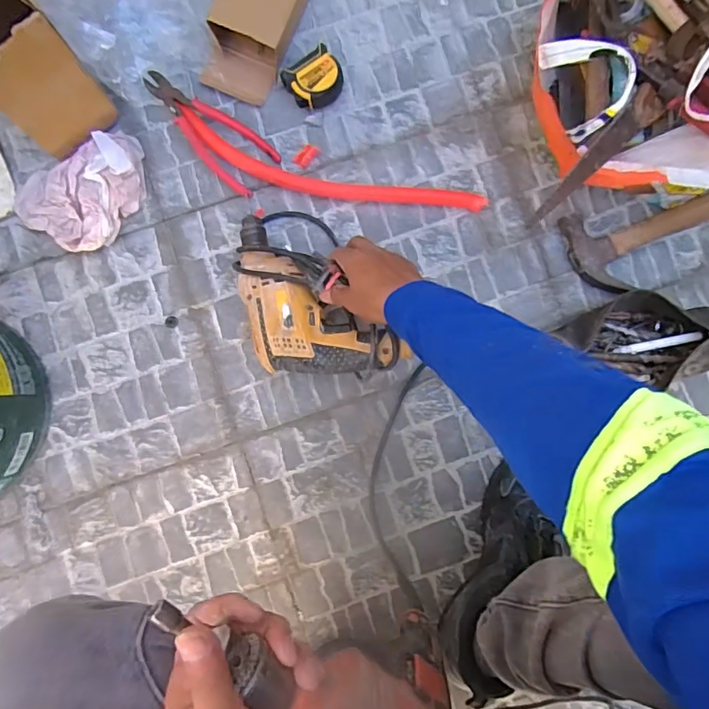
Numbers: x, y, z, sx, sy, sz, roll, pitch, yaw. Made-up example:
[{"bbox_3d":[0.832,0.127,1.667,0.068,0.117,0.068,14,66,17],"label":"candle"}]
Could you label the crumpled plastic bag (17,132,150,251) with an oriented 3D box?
[{"bbox_3d":[-0.334,-0.196,0.620,0.168,0.037,0.121,-29,89,-3],"label":"crumpled plastic bag"}]

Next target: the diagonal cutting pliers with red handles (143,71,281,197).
[{"bbox_3d":[-0.184,-0.286,0.627,0.177,0.029,0.072,40,87,0],"label":"diagonal cutting pliers with red handles"}]

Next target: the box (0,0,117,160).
[{"bbox_3d":[-0.372,-0.325,0.533,0.108,0.214,0.124,-38,89,-3],"label":"box"}]

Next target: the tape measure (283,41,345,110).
[{"bbox_3d":[-0.051,-0.352,0.639,0.069,0.036,0.062,-39,89,-3],"label":"tape measure"}]

